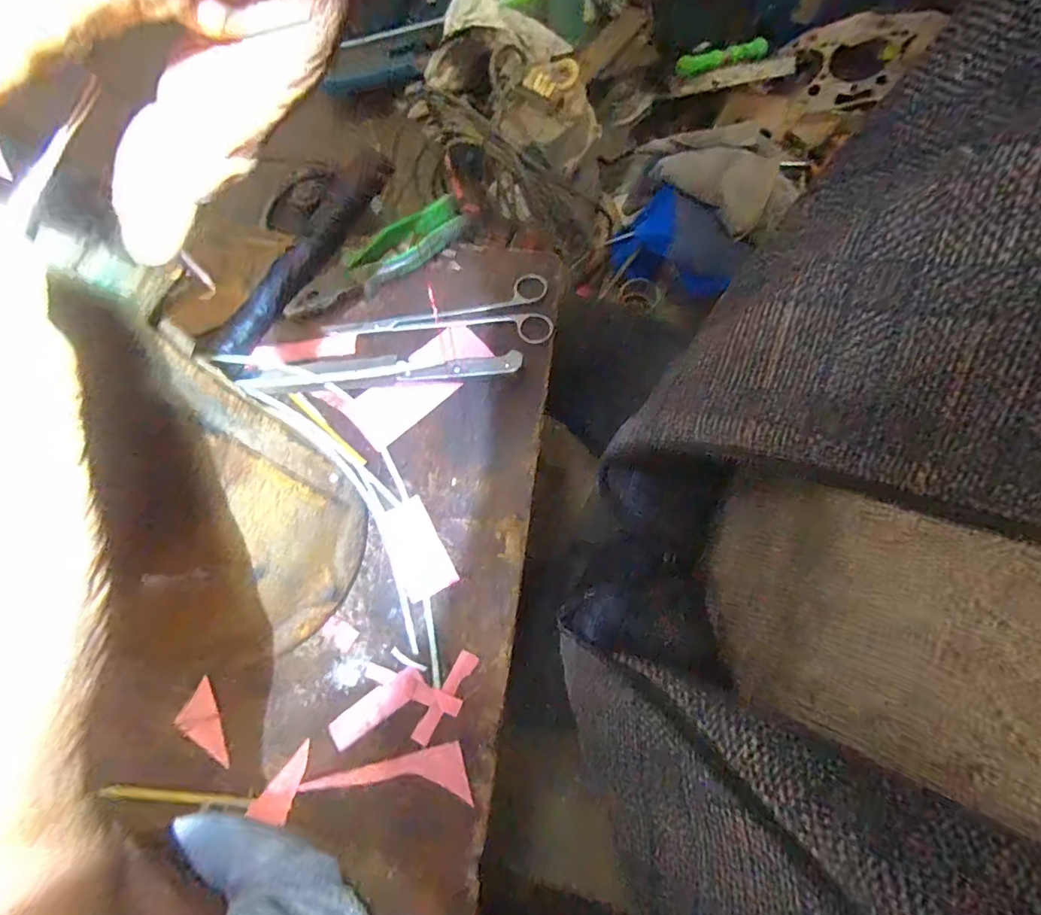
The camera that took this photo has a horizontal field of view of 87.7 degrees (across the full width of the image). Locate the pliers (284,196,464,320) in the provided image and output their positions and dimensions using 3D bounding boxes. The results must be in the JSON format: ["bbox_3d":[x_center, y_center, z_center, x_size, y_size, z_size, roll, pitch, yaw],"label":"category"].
[{"bbox_3d":[-0.135,-0.187,0.517,0.187,0.023,0.048,-36,76,-8],"label":"pliers"}]

